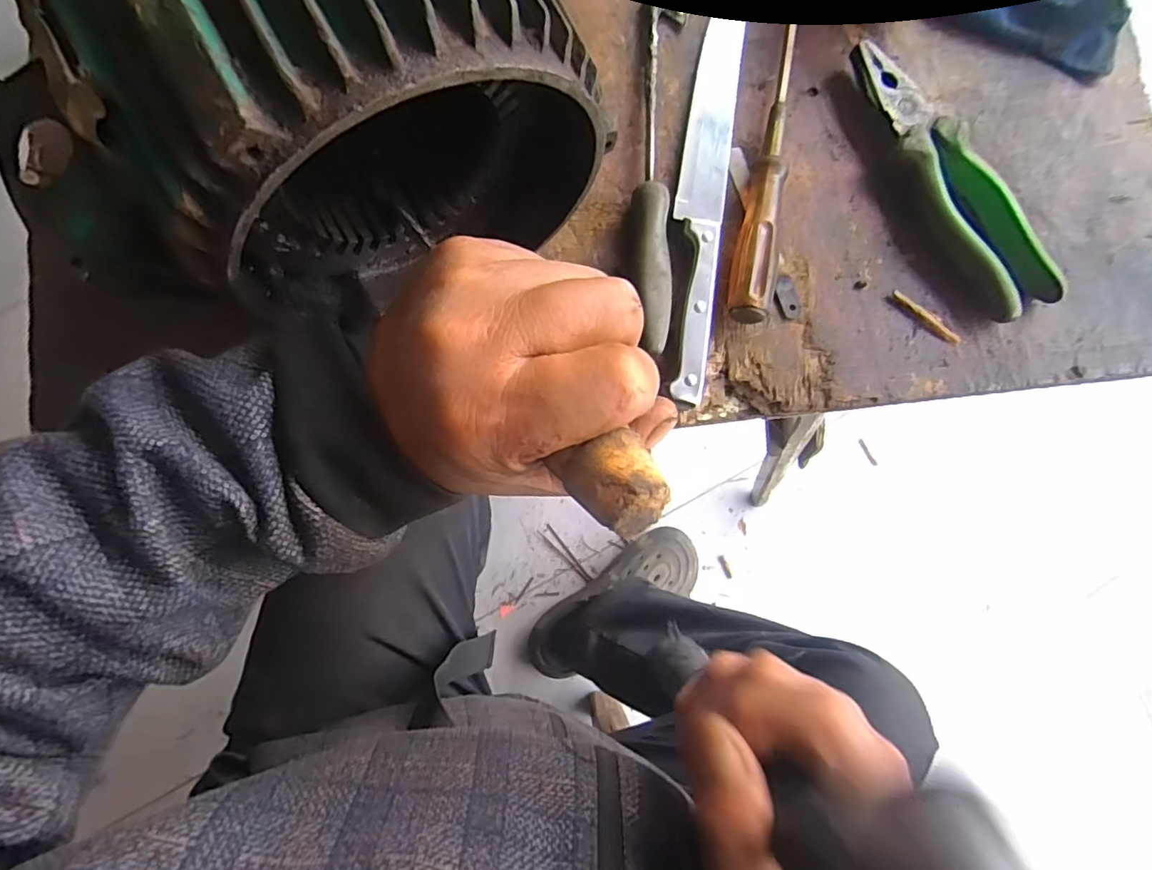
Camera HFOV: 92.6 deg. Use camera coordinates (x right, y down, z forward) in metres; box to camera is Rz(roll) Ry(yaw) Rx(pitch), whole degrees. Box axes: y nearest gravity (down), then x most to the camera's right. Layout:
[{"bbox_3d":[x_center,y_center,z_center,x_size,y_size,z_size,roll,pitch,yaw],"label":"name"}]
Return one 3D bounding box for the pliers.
[{"bbox_3d":[0.232,-0.162,0.351,0.049,0.023,0.196,-32,86,-8],"label":"pliers"}]

